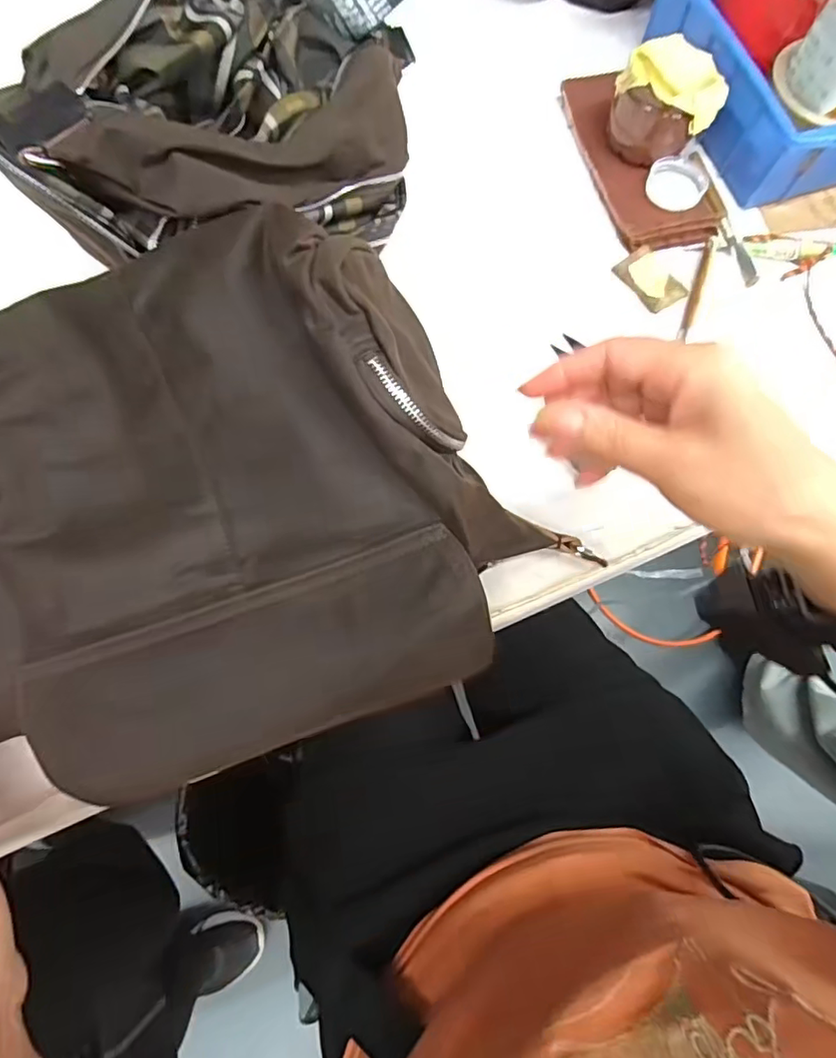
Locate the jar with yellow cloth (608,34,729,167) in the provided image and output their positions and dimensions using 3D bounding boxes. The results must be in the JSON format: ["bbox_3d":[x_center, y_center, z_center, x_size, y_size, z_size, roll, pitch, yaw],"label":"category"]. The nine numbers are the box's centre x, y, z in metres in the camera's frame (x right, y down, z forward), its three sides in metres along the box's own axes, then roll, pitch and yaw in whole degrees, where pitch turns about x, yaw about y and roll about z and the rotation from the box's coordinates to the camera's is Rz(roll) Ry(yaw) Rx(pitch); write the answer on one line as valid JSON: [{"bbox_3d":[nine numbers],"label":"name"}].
[{"bbox_3d":[0.173,-0.295,0.389,0.066,0.047,0.057,29,77,6],"label":"jar with yellow cloth"}]

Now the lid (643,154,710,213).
[{"bbox_3d":[0.187,-0.249,0.399,0.047,0.009,0.042,-22,77,-7],"label":"lid"}]

